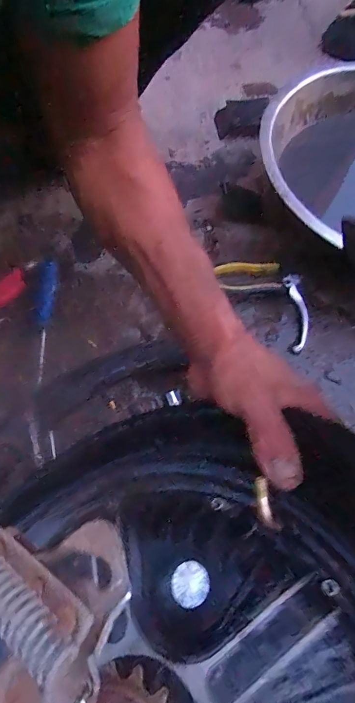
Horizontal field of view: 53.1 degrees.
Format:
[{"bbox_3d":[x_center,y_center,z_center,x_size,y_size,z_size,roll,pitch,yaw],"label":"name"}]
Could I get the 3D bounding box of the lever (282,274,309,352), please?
[{"bbox_3d":[0.162,-0.057,0.476,0.018,0.020,0.109,-2,67,-3],"label":"lever"}]

